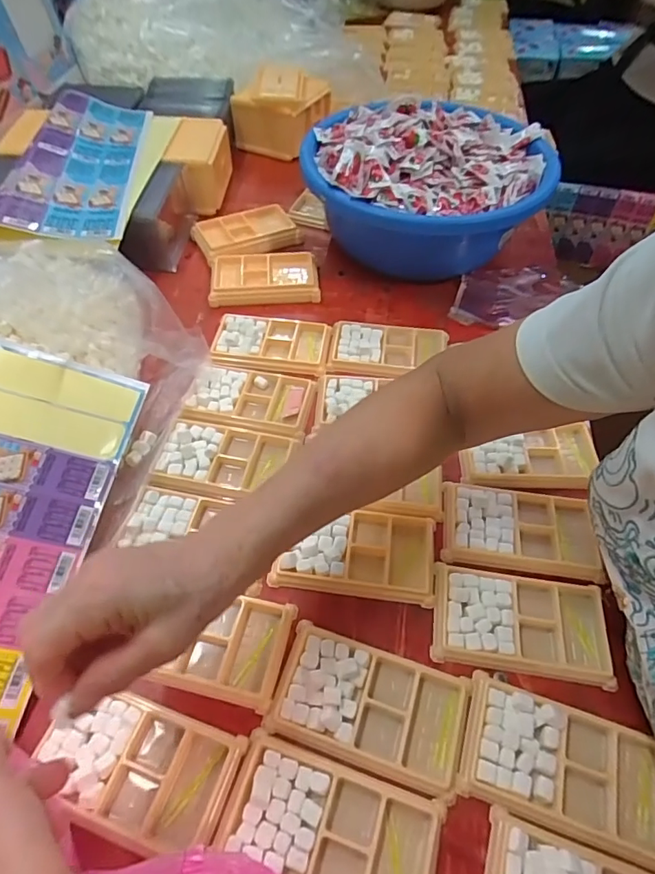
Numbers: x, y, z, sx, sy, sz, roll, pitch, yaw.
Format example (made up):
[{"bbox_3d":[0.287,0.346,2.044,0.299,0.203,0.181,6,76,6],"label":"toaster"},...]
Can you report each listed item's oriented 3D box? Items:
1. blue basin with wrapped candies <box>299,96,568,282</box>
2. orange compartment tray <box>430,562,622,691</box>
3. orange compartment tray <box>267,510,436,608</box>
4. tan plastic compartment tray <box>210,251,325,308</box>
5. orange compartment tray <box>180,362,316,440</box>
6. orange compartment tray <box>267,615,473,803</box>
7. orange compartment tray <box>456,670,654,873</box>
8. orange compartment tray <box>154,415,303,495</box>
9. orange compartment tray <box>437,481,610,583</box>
[{"bbox_3d":[0.128,-0.326,0.682,0.294,0.132,0.279,2,54,-3],"label":"blue basin with wrapped candies"},{"bbox_3d":[0.157,0.149,0.410,0.138,0.011,0.078,9,54,3],"label":"orange compartment tray"},{"bbox_3d":[0.027,0.096,0.441,0.133,0.013,0.078,8,53,2],"label":"orange compartment tray"},{"bbox_3d":[-0.083,-0.211,0.664,0.138,0.020,0.086,-4,54,-7],"label":"tan plastic compartment tray"},{"bbox_3d":[-0.083,-0.041,0.547,0.130,0.014,0.087,9,54,3],"label":"orange compartment tray"},{"bbox_3d":[0.032,0.193,0.370,0.133,0.011,0.076,17,54,8],"label":"orange compartment tray"},{"bbox_3d":[0.163,0.228,0.352,0.134,0.013,0.077,18,54,9],"label":"orange compartment tray"},{"bbox_3d":[-0.101,0.019,0.503,0.125,0.015,0.075,12,54,5],"label":"orange compartment tray"},{"bbox_3d":[0.178,0.082,0.456,0.141,0.014,0.077,9,54,3],"label":"orange compartment tray"}]

